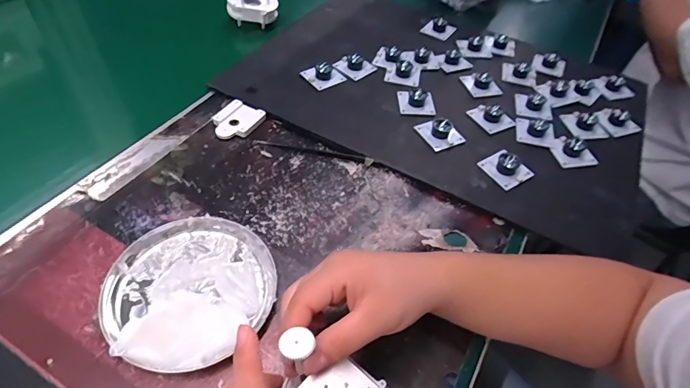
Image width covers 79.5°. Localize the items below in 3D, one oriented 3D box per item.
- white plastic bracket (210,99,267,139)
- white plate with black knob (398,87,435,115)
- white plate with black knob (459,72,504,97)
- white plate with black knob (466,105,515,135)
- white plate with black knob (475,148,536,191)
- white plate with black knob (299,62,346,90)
[{"bbox_3d":[-0.122,-0.082,0.464,0.050,0.009,0.055,23,50,13],"label":"white plastic bracket"},{"bbox_3d":[0.088,-0.116,0.502,0.041,0.018,0.041,2,49,-5],"label":"white plate with black knob"},{"bbox_3d":[0.180,-0.147,0.544,0.036,0.016,0.047,-12,51,-17],"label":"white plate with black knob"},{"bbox_3d":[0.177,-0.097,0.498,0.038,0.021,0.043,-21,54,-23],"label":"white plate with black knob"},{"bbox_3d":[0.173,-0.030,0.440,0.040,0.016,0.043,-21,54,-23],"label":"white plate with black knob"},{"bbox_3d":[-0.026,-0.154,0.522,0.046,0.022,0.037,-23,55,-24],"label":"white plate with black knob"}]

